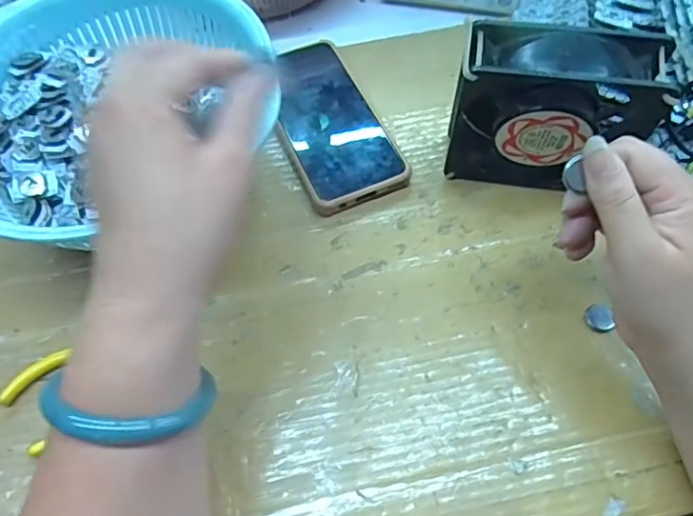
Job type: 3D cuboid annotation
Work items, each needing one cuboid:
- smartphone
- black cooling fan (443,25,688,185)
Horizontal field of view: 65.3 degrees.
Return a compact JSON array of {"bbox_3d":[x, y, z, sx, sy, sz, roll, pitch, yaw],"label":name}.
[{"bbox_3d":[-0.014,-0.111,0.441,0.081,0.018,0.163,-20,62,-8],"label":"smartphone"},{"bbox_3d":[0.133,-0.091,0.362,0.121,0.120,0.046,9,62,7],"label":"black cooling fan"}]

